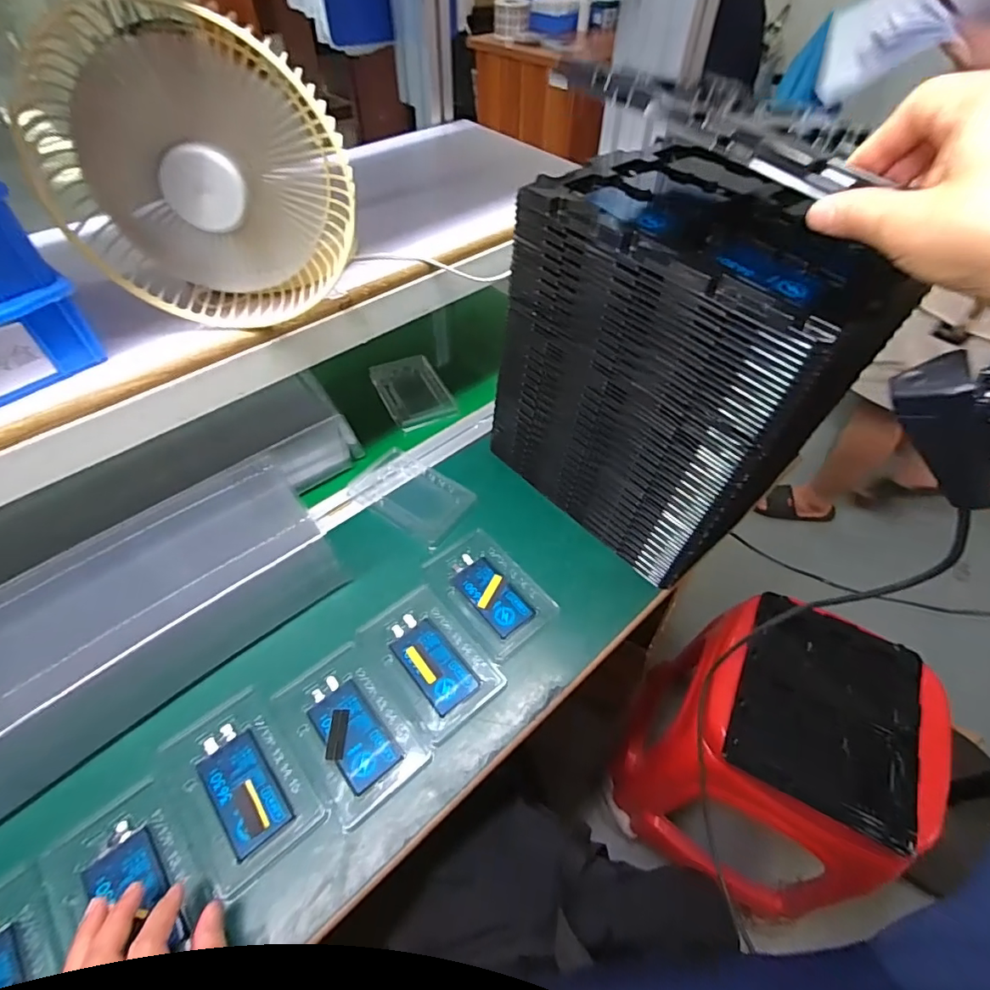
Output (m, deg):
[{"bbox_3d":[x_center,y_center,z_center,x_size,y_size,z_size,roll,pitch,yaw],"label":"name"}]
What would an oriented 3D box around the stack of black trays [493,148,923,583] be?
[{"bbox_3d":[0.159,-0.112,0.499,0.168,0.305,0.290,-35,59,-26],"label":"stack of black trays"}]

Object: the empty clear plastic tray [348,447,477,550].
[{"bbox_3d":[-0.097,0.000,0.608,0.132,0.014,0.090,29,56,22],"label":"empty clear plastic tray"}]

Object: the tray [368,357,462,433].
[{"bbox_3d":[-0.116,-0.147,0.719,0.088,0.016,0.139,-22,54,-18],"label":"tray"}]

